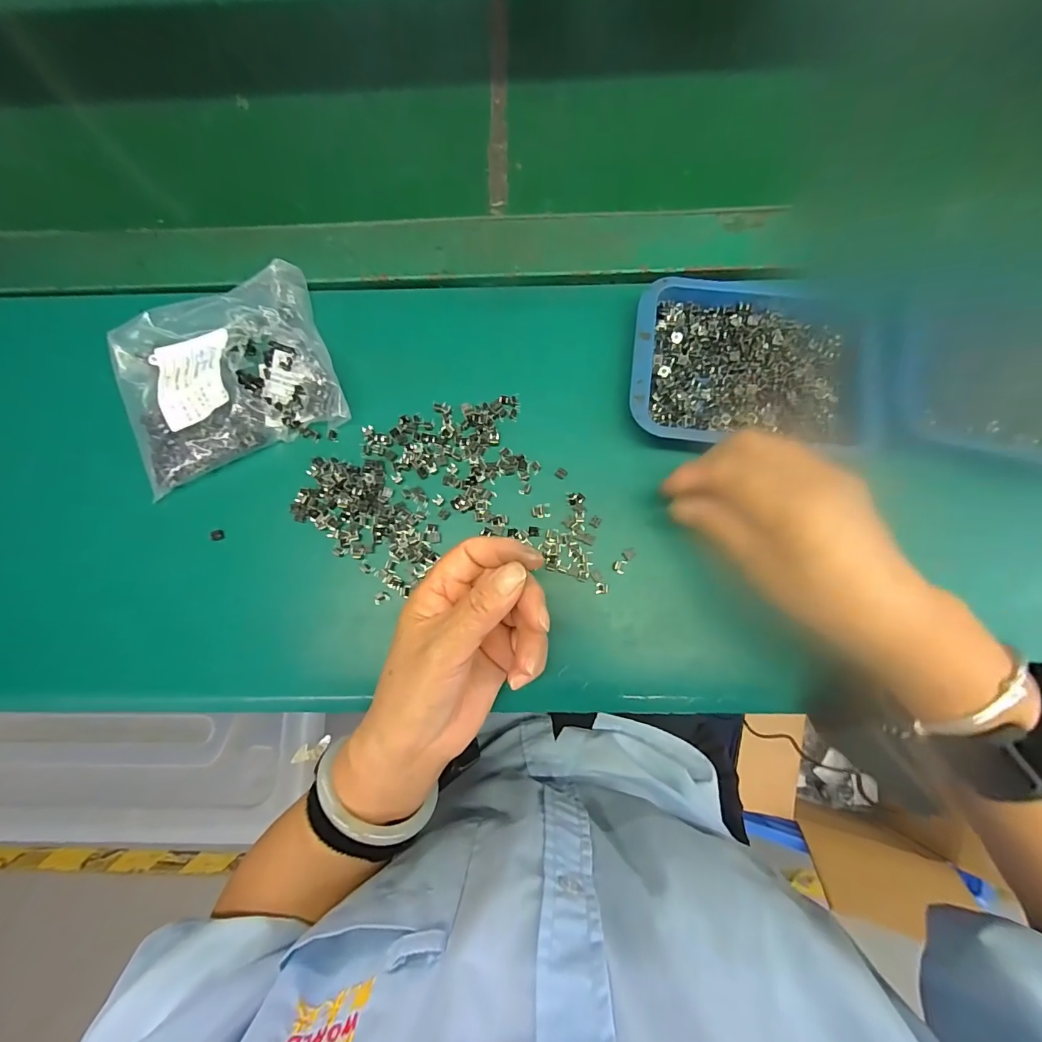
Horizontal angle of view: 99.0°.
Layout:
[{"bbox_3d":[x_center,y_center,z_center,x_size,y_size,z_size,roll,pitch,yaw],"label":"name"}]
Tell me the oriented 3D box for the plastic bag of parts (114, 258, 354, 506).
[{"bbox_3d":[-0.208,-0.106,0.307,0.142,0.033,0.128,-24,79,-2],"label":"plastic bag of parts"}]

